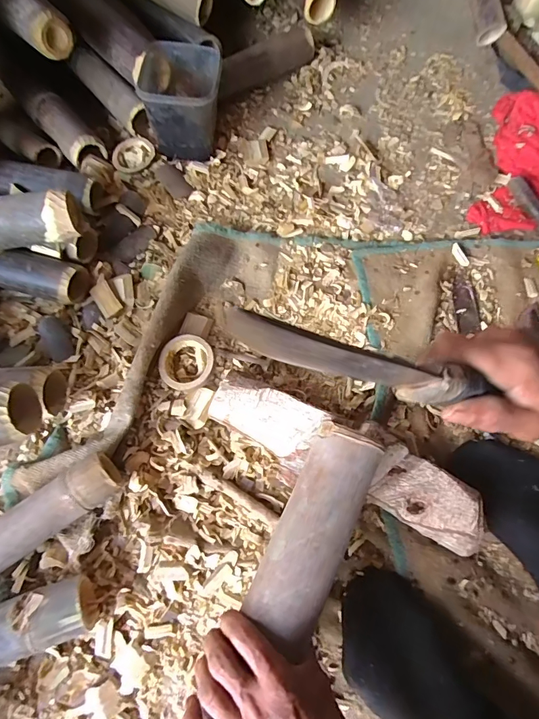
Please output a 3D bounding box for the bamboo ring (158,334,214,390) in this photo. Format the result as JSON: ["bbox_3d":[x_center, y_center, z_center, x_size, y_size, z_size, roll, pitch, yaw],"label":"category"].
[{"bbox_3d":[-0.111,0.006,0.545,0.070,0.026,0.073,0,69,1],"label":"bamboo ring"}]

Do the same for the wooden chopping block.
[{"bbox_3d":[0.072,0.116,0.483,0.344,0.057,0.090,24,71,9],"label":"wooden chopping block"}]

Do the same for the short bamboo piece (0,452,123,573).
[{"bbox_3d":[-0.277,0.192,0.455,0.228,0.059,0.052,-33,72,-11],"label":"short bamboo piece"}]

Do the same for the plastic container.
[{"bbox_3d":[-0.138,-0.398,0.647,0.118,0.127,0.115,3,69,2],"label":"plastic container"}]

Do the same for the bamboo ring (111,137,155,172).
[{"bbox_3d":[-0.229,-0.345,0.679,0.072,0.014,0.072,0,69,1],"label":"bamboo ring"}]

